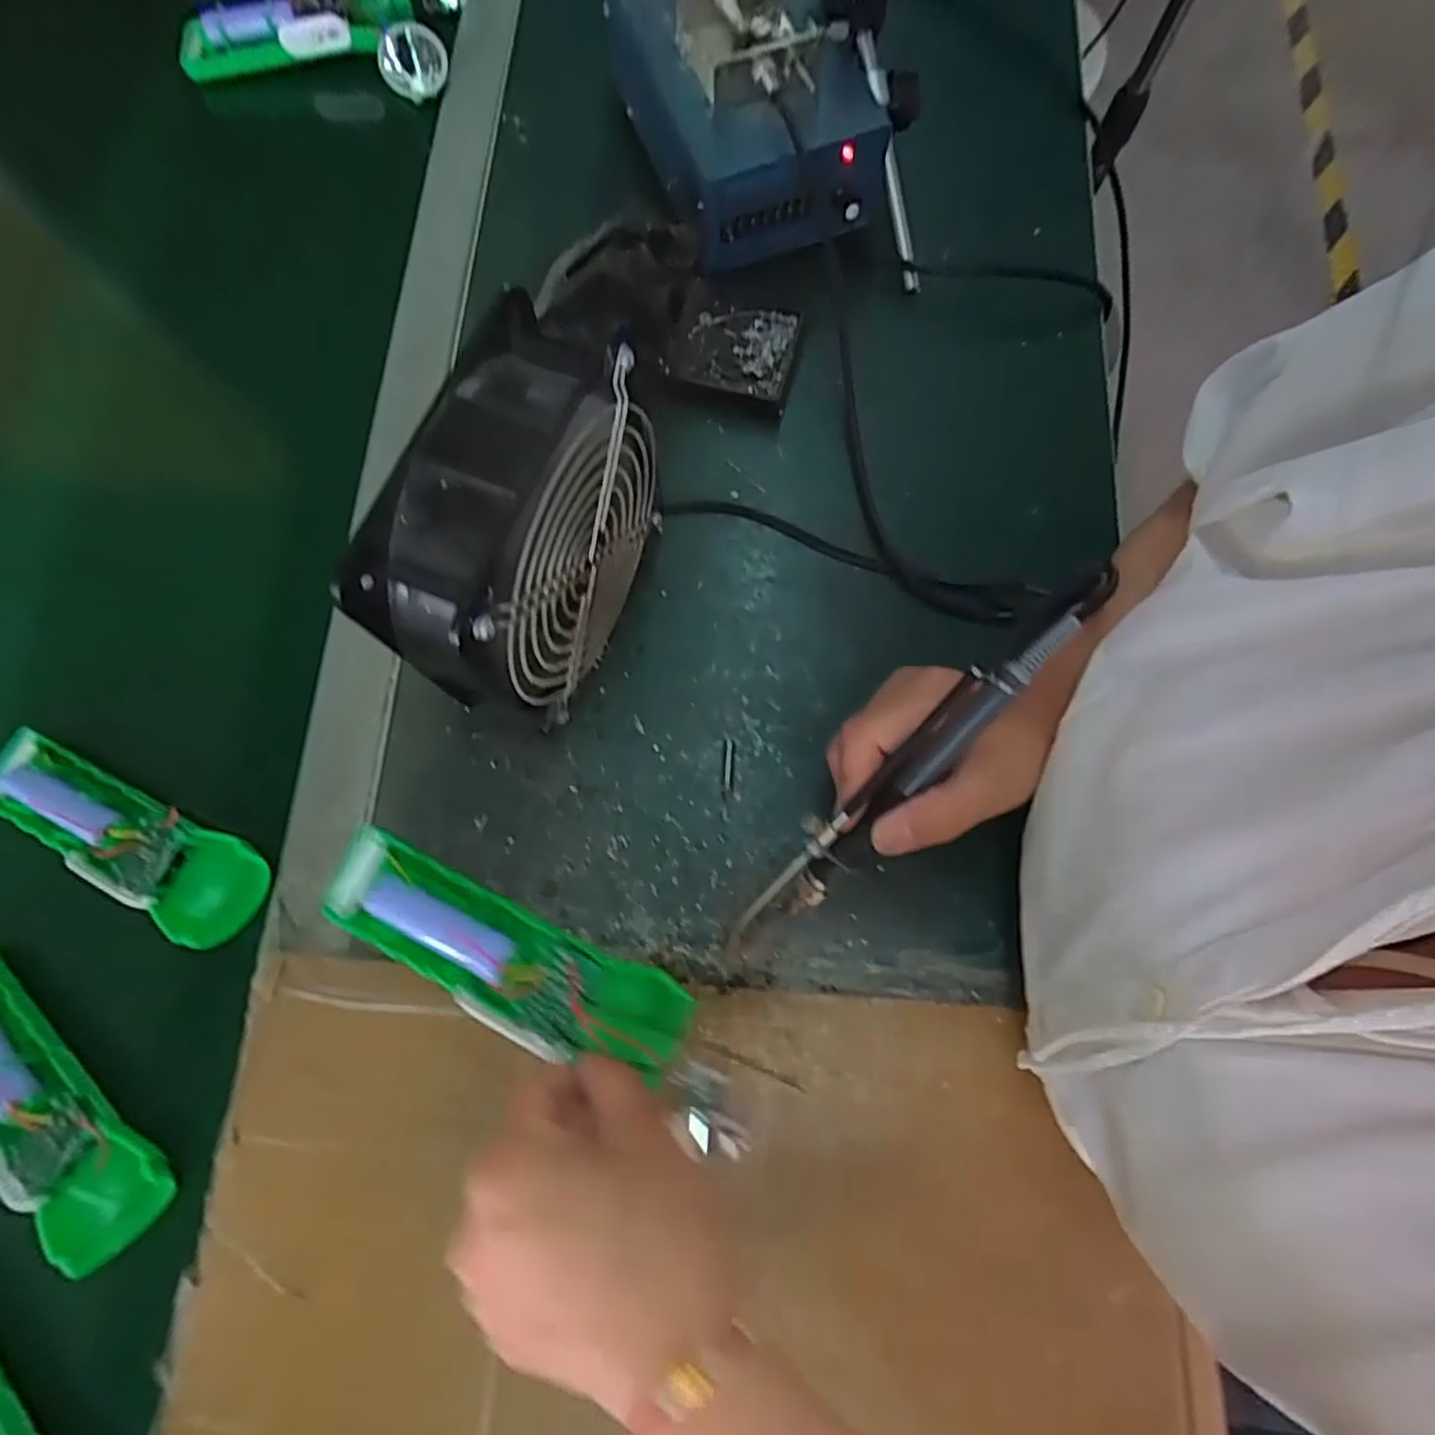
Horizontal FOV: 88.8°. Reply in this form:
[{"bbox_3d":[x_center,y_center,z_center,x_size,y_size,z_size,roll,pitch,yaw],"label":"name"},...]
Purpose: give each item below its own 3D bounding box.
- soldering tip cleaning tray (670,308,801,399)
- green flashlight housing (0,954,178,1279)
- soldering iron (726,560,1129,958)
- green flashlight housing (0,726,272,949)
[{"bbox_3d":[0.011,-0.225,0.450,0.071,0.017,0.059,5,73,2],"label":"soldering tip cleaning tray"},{"bbox_3d":[-0.313,0.172,0.334,0.050,0.023,0.156,-43,78,-11],"label":"green flashlight housing"},{"bbox_3d":[0.078,0.022,0.300,0.023,0.019,0.209,45,101,12],"label":"soldering iron"},{"bbox_3d":[-0.296,0.059,0.364,0.147,0.028,0.048,26,75,8],"label":"green flashlight housing"}]

